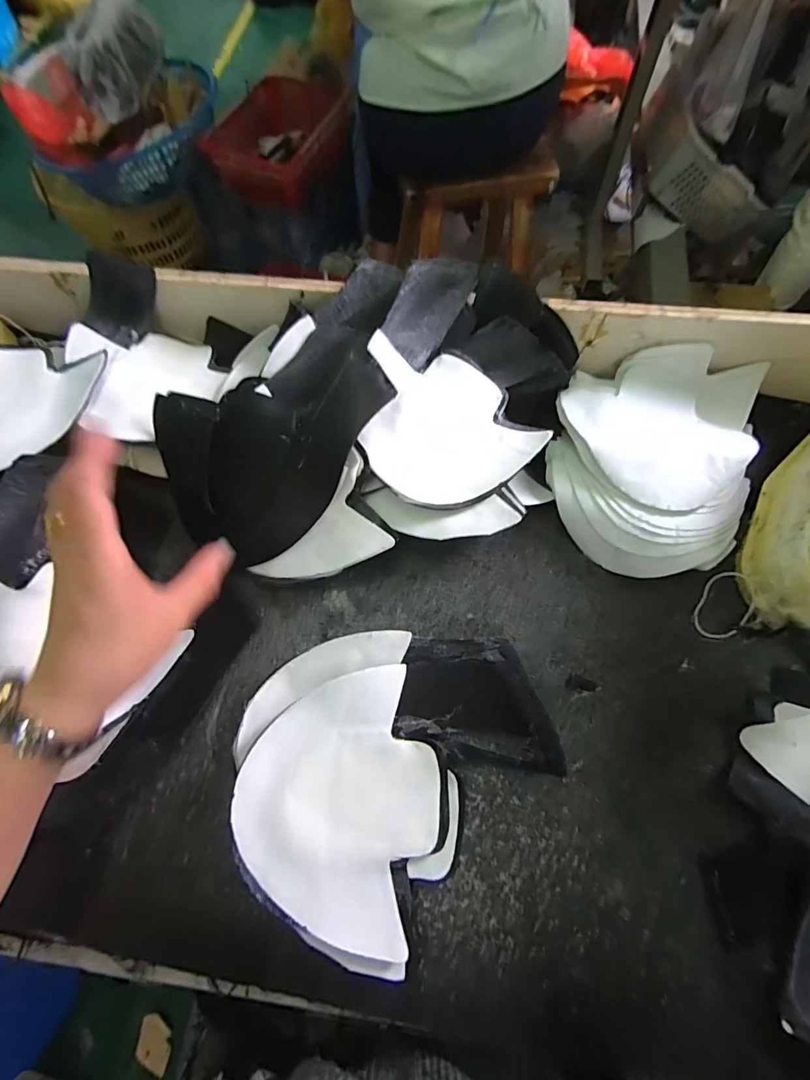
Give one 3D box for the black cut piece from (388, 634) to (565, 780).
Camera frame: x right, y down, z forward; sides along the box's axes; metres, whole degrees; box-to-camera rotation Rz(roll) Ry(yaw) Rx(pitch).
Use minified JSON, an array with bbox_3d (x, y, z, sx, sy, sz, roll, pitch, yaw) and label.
[{"bbox_3d":[0.058,0.121,0.332,0.120,0.015,0.087,8,70,3],"label":"black cut piece"}]

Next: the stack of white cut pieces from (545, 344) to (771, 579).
[{"bbox_3d":[0.228,-0.077,0.392,0.180,0.047,0.220,14,71,5],"label":"stack of white cut pieces"}]

